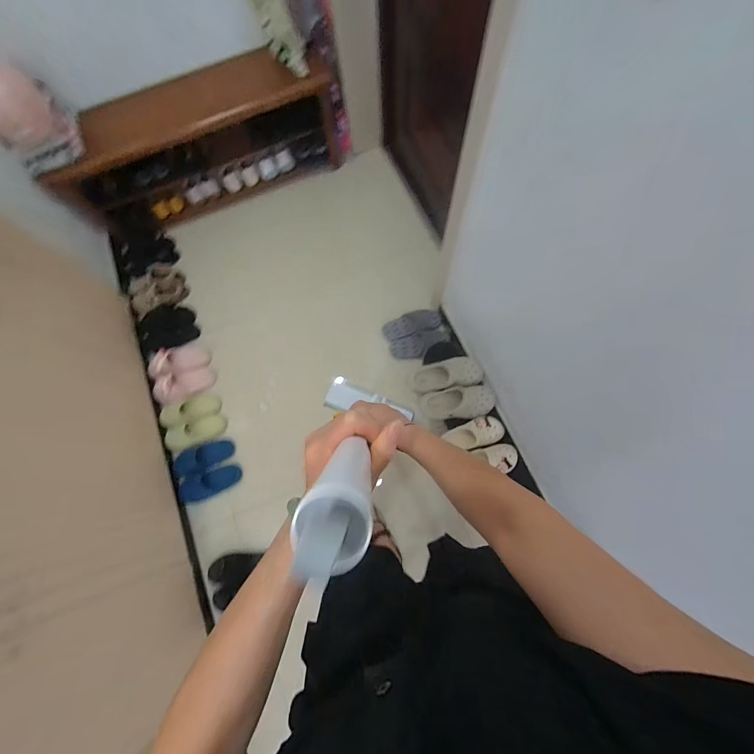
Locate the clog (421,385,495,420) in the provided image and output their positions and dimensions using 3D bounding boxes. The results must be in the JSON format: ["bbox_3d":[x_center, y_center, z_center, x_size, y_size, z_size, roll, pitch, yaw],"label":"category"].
[{"bbox_3d":[0.290,0.094,1.263,0.259,0.108,0.117,-8,72,19],"label":"clog"}]

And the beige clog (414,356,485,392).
[{"bbox_3d":[0.256,-0.008,1.293,0.259,0.091,0.118,-9,73,-1],"label":"beige clog"}]

